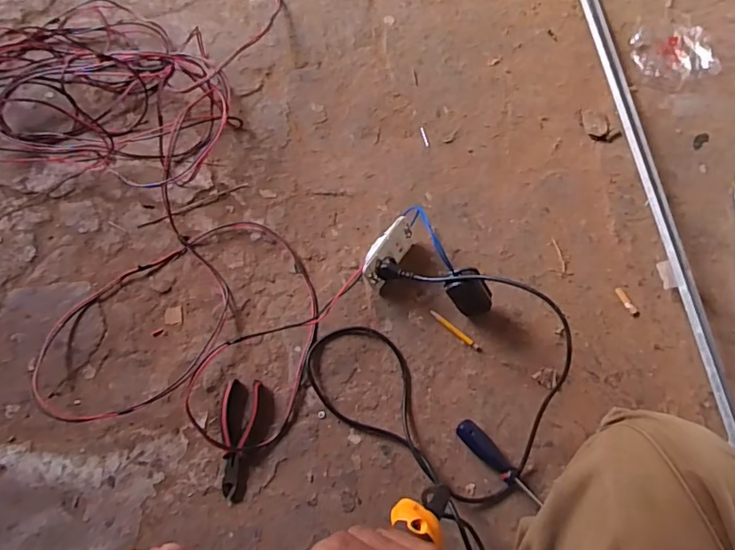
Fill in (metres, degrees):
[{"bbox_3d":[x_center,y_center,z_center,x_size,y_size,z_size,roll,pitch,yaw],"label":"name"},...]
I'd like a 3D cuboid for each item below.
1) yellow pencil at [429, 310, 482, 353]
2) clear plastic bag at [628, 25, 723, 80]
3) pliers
[{"bbox_3d":[0.132,0.085,0.783,0.093,0.007,0.011,37,76,14],"label":"yellow pencil"},{"bbox_3d":[0.539,-0.392,0.915,0.138,0.019,0.097,1,70,2],"label":"clear plastic bag"},{"bbox_3d":[-0.185,0.227,0.727,0.049,0.017,0.157,5,71,4],"label":"pliers"}]

